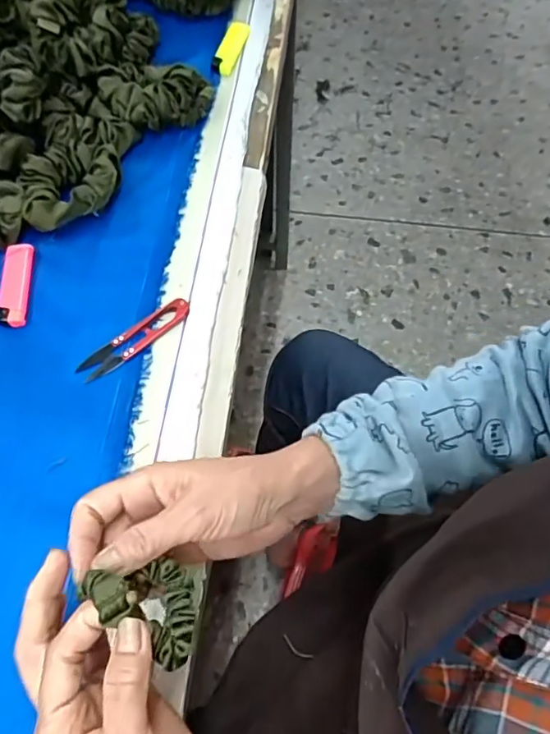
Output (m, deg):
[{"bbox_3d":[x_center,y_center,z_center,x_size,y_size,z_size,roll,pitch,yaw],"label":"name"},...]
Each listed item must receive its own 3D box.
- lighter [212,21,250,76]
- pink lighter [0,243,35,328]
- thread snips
[{"bbox_3d":[-0.050,-0.350,0.604,0.023,0.014,0.076,14,62,7],"label":"lighter"},{"bbox_3d":[-0.219,-0.070,0.466,0.024,0.006,0.082,-6,62,-4],"label":"pink lighter"},{"bbox_3d":[-0.110,-0.022,0.441,0.099,0.006,0.022,-33,67,-17],"label":"thread snips"}]

